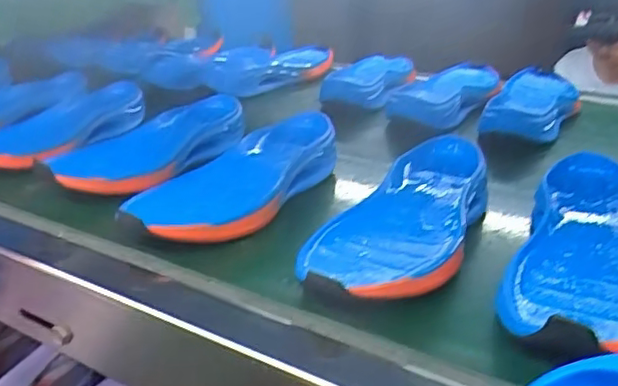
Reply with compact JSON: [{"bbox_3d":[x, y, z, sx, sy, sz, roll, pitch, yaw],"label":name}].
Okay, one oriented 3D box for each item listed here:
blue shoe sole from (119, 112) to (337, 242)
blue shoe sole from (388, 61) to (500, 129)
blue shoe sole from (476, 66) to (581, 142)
[{"bbox_3d":[-0.058,-0.014,0.567,0.098,0.037,0.237,14,27,31],"label":"blue shoe sole"},{"bbox_3d":[0.188,-0.133,0.841,0.106,0.038,0.247,9,25,22],"label":"blue shoe sole"},{"bbox_3d":[0.272,-0.109,0.764,0.087,0.031,0.249,10,25,23],"label":"blue shoe sole"}]

